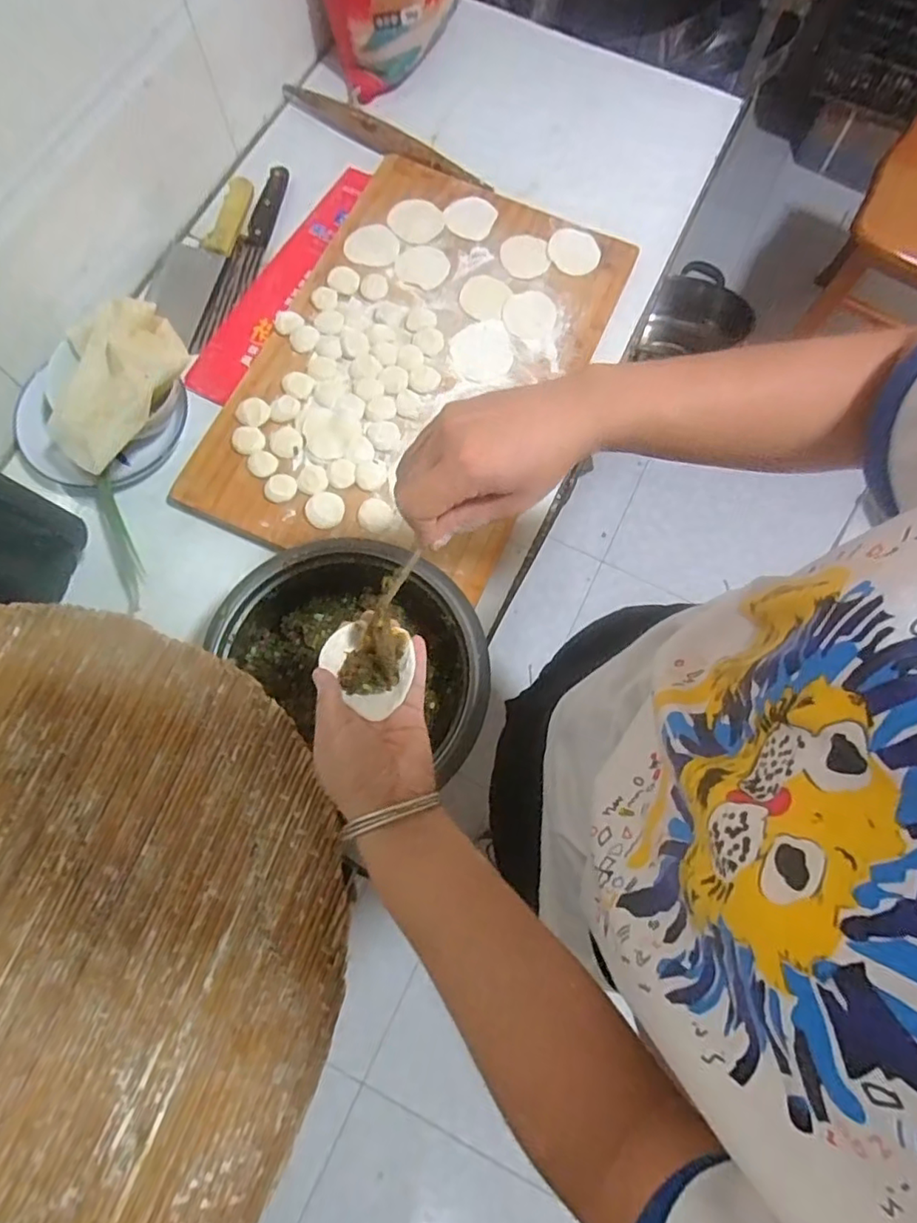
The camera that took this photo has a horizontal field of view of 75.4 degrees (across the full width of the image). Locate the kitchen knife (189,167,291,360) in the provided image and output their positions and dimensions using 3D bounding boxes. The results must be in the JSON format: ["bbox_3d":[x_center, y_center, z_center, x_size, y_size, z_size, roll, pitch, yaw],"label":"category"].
[{"bbox_3d":[-0.284,-0.466,0.780,0.040,0.016,0.294,17,75,4],"label":"kitchen knife"}]

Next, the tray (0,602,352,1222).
[{"bbox_3d":[-0.337,0.235,0.411,0.500,0.015,0.469,0,75,-1],"label":"tray"}]

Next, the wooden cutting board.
[{"bbox_3d":[-0.047,-0.310,0.734,0.381,0.038,0.575,22,76,5],"label":"wooden cutting board"}]

